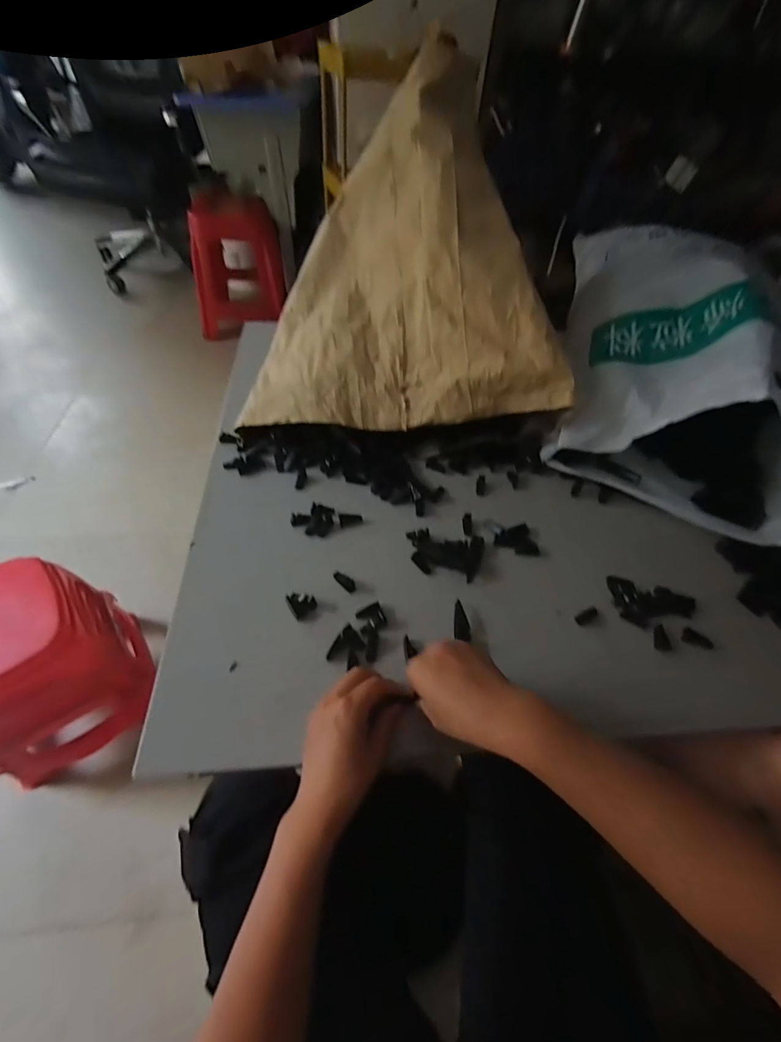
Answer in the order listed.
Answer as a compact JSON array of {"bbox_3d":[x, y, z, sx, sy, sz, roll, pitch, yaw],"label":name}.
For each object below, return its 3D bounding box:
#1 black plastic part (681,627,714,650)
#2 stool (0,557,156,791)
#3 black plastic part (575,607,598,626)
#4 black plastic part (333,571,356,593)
[{"bbox_3d":[0.348,0.134,0.487,0.032,0.006,0.017,24,54,14],"label":"black plastic part"},{"bbox_3d":[-0.623,0.261,0.772,0.234,0.312,0.249,-21,56,-20],"label":"stool"},{"bbox_3d":[0.228,0.110,0.496,0.031,0.008,0.012,-21,56,-19],"label":"black plastic part"},{"bbox_3d":[-0.053,0.069,0.497,0.034,0.005,0.013,34,57,20],"label":"black plastic part"}]

